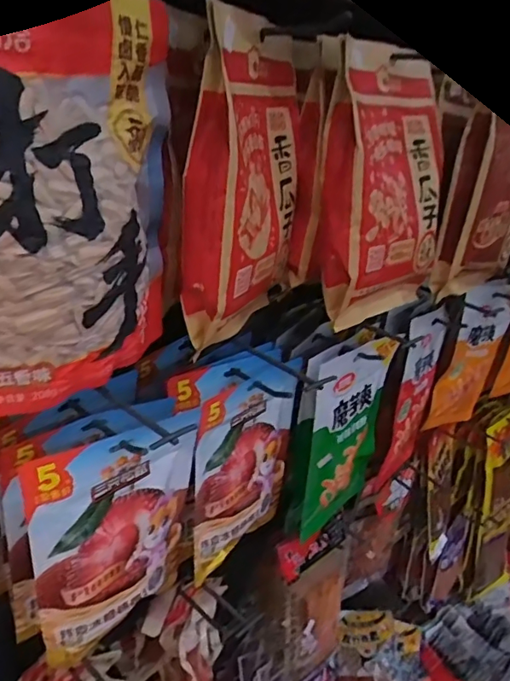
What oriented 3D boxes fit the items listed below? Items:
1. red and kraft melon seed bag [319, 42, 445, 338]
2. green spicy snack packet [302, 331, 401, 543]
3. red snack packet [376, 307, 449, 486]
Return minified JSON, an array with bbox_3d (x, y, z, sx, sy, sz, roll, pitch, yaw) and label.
[{"bbox_3d":[0.139,-0.151,0.544,0.067,0.242,0.169,24,31,33],"label":"red and kraft melon seed bag"},{"bbox_3d":[0.110,0.120,0.654,0.032,0.262,0.129,26,38,37],"label":"green spicy snack packet"},{"bbox_3d":[0.218,0.081,0.744,0.026,0.263,0.114,19,29,26],"label":"red snack packet"}]

